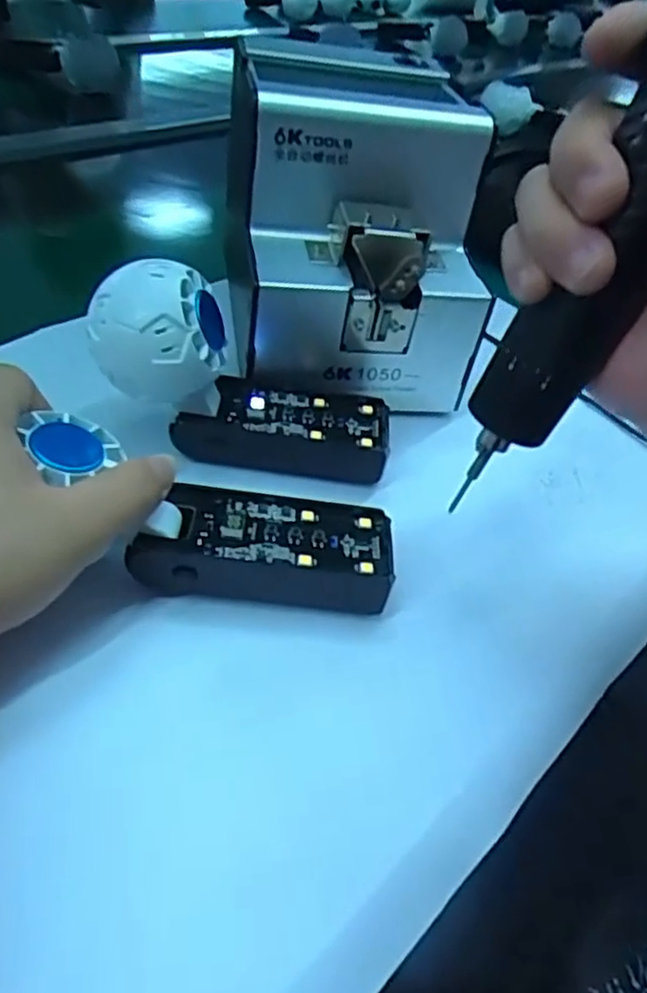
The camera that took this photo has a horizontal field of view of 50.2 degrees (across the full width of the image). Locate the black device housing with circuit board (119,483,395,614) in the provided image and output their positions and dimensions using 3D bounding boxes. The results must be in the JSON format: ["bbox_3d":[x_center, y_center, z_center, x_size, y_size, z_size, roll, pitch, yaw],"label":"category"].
[{"bbox_3d":[-0.024,0.022,0.296,0.104,0.023,0.044,5,46,-2],"label":"black device housing with circuit board"}]

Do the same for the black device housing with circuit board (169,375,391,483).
[{"bbox_3d":[-0.020,-0.036,0.362,0.105,0.031,0.052,9,43,-2],"label":"black device housing with circuit board"}]

